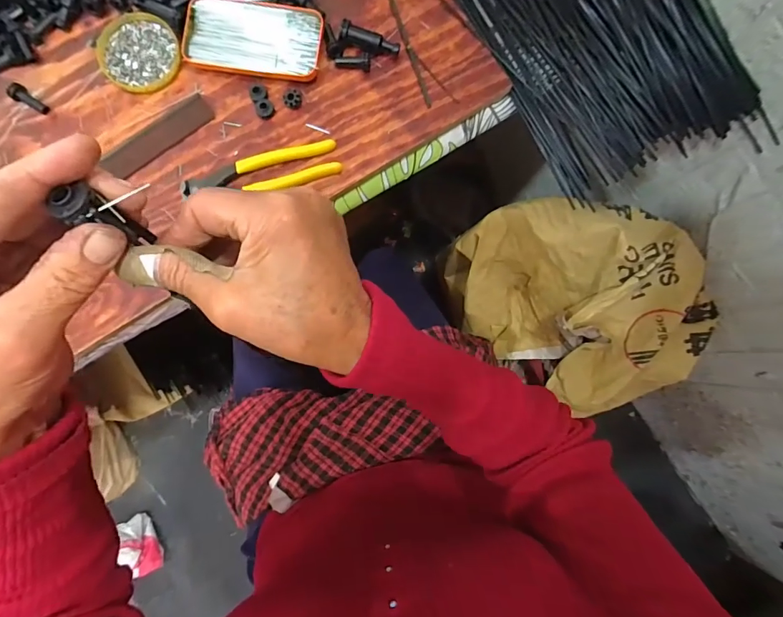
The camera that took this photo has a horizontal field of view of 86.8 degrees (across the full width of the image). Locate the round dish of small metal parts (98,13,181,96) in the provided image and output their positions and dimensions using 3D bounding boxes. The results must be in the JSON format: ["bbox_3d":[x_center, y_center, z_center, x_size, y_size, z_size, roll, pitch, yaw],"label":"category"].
[{"bbox_3d":[-0.276,-0.280,0.450,0.082,0.008,0.093,-42,87,-5],"label":"round dish of small metal parts"}]

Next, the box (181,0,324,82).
[{"bbox_3d":[-0.149,-0.294,0.449,0.143,0.021,0.072,9,84,-1],"label":"box"}]

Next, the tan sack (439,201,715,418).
[{"bbox_3d":[0.304,-0.018,0.689,0.405,0.194,0.284,37,85,2],"label":"tan sack"}]

